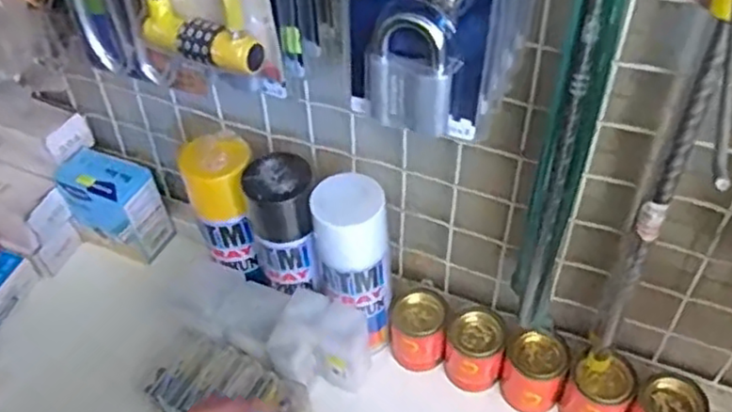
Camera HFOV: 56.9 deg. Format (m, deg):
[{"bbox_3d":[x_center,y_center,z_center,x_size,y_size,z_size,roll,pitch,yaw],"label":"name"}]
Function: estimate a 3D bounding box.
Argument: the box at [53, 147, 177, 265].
[{"bbox_3d":[-0.280,-0.001,0.765,0.098,0.105,0.064,14,46,17],"label":"box"}]

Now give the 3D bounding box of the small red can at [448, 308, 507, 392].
[{"bbox_3d":[0.104,0.137,0.635,0.049,0.062,0.050,-1,44,1],"label":"small red can"}]

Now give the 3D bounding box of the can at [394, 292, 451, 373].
[{"bbox_3d":[0.052,0.121,0.654,0.049,0.064,0.050,-1,44,1],"label":"can"}]

